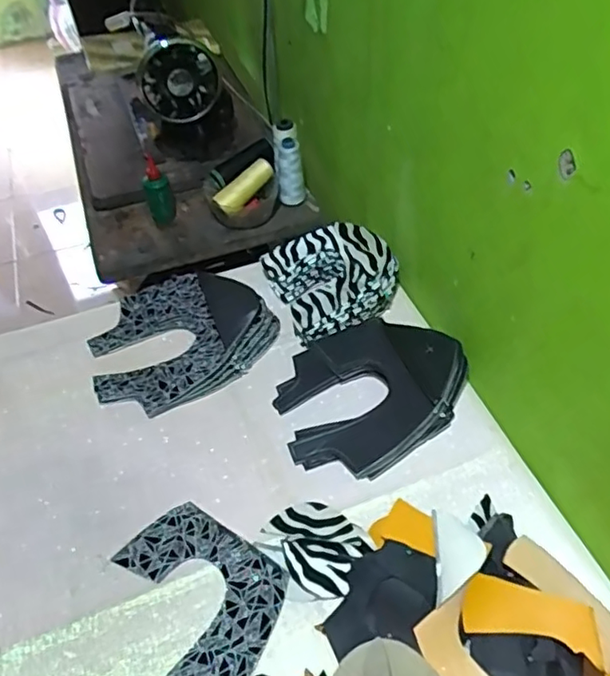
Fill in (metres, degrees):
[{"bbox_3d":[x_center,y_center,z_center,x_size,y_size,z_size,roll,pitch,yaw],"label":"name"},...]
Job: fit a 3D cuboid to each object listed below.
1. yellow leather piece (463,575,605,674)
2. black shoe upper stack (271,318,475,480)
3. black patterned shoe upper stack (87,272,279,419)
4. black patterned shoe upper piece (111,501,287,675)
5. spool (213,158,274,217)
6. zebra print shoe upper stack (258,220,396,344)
[{"bbox_3d":[0.209,0.257,0.537,0.118,0.007,0.050,9,66,17],"label":"yellow leather piece"},{"bbox_3d":[0.081,0.062,0.721,0.227,0.059,0.187,-19,49,-14],"label":"black shoe upper stack"},{"bbox_3d":[-0.171,-0.005,0.793,0.249,0.066,0.187,-25,50,-19],"label":"black patterned shoe upper stack"},{"bbox_3d":[-0.110,0.262,0.589,0.166,0.006,0.193,-25,50,-18],"label":"black patterned shoe upper piece"},{"bbox_3d":[-0.098,-0.249,0.965,0.111,0.038,0.034,-43,55,-6],"label":"spool"},{"bbox_3d":[0.041,-0.086,0.837,0.164,0.085,0.167,-21,49,-15],"label":"zebra print shoe upper stack"}]

